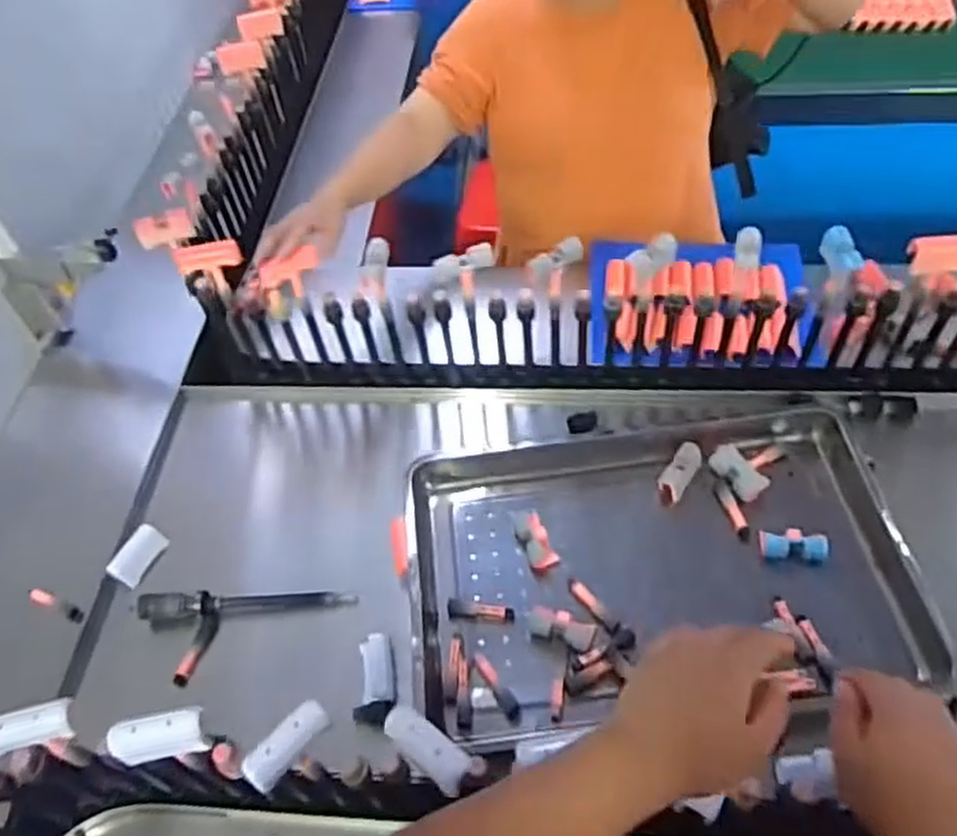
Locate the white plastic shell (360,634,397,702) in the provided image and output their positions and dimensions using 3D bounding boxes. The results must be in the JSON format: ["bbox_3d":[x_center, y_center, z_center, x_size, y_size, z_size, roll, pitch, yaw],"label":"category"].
[{"bbox_3d":[-0.117,0.293,0.913,0.037,0.015,0.076,-9,75,-1],"label":"white plastic shell"}]

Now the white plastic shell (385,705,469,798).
[{"bbox_3d":[-0.041,0.262,0.625,0.084,0.013,0.031,34,64,26],"label":"white plastic shell"}]

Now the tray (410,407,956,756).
[{"bbox_3d":[0.213,0.174,0.957,0.577,0.040,0.387,-7,54,0],"label":"tray"}]

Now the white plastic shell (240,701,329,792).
[{"bbox_3d":[-0.157,0.265,0.636,0.027,0.019,0.075,33,64,25],"label":"white plastic shell"}]

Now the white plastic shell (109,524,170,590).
[{"bbox_3d":[-0.456,0.183,1.041,0.037,0.037,0.081,14,57,15],"label":"white plastic shell"}]

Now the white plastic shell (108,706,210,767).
[{"bbox_3d":[-0.265,0.262,0.642,0.075,0.027,0.032,-12,54,-3],"label":"white plastic shell"}]

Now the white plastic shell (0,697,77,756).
[{"bbox_3d":[-0.382,0.262,0.656,0.070,0.032,0.028,-5,48,-35],"label":"white plastic shell"}]

